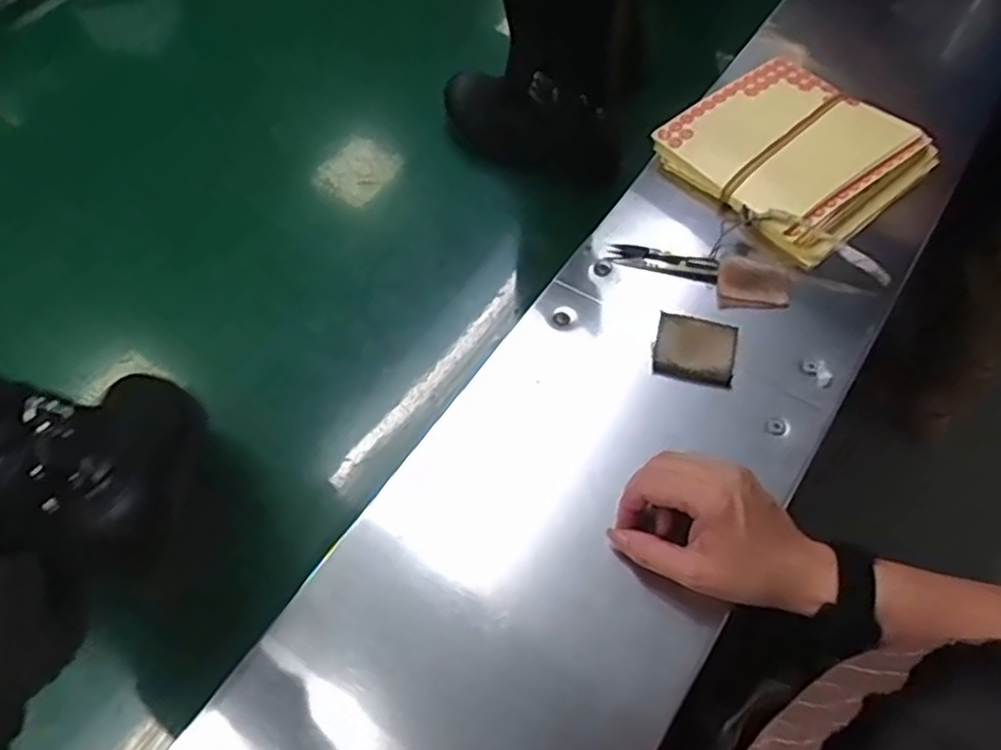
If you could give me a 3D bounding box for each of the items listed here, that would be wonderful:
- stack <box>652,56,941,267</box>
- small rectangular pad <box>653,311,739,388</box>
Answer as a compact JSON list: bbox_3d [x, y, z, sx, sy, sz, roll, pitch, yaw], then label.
[{"bbox_3d":[0.264,-0.206,0.629,0.183,0.033,0.191,-37,63,-17],"label":"stack"},{"bbox_3d":[0.151,-0.020,0.541,0.060,0.014,0.050,13,61,12],"label":"small rectangular pad"}]

